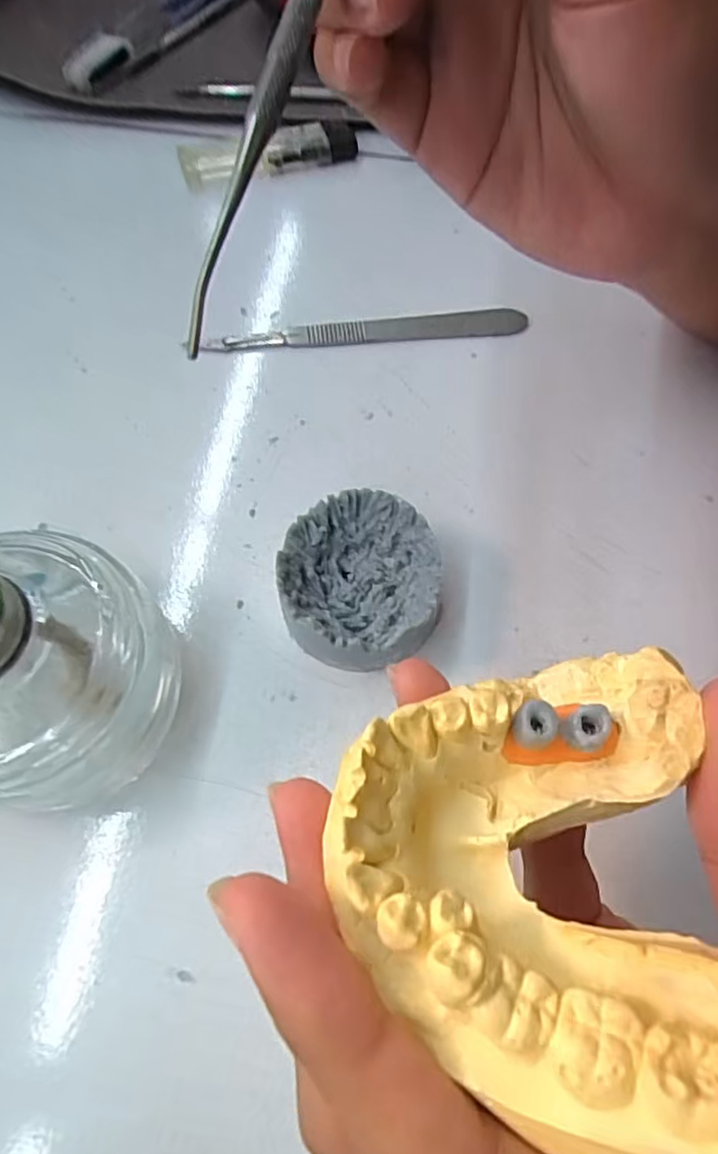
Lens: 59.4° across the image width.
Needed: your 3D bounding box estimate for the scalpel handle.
[{"bbox_3d":[0.002,-0.102,0.259,0.133,0.004,0.013,-5,66,-4],"label":"scalpel handle"}]

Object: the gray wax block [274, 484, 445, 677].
[{"bbox_3d":[0.001,0.002,0.201,0.049,0.028,0.050,-4,66,-3],"label":"gray wax block"}]

